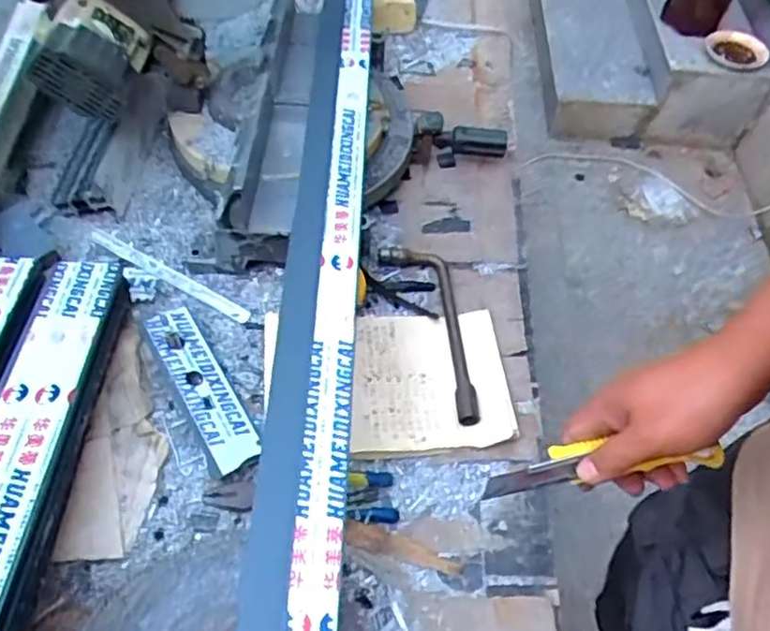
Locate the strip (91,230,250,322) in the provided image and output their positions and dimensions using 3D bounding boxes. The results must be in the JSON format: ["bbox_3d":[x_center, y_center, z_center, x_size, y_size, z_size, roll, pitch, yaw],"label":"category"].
[{"bbox_3d":[-0.269,-0.048,0.864,0.236,0.005,0.021,27,52,13],"label":"strip"}]

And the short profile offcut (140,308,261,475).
[{"bbox_3d":[-0.203,0.071,0.763,0.057,0.027,0.210,-25,57,-20],"label":"short profile offcut"}]

